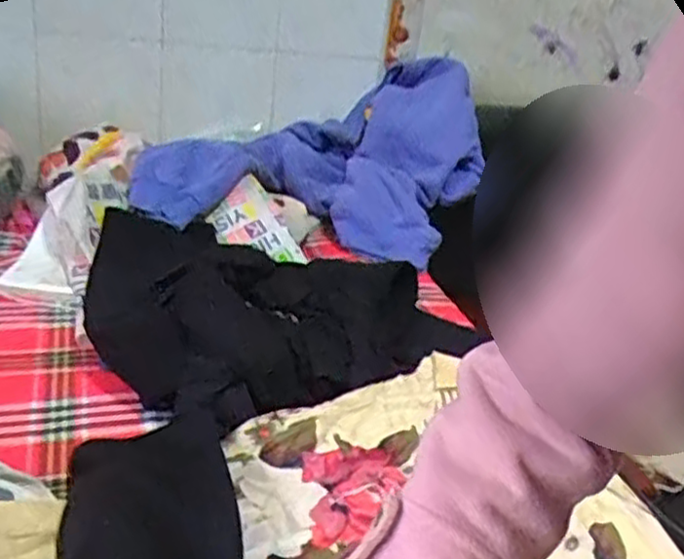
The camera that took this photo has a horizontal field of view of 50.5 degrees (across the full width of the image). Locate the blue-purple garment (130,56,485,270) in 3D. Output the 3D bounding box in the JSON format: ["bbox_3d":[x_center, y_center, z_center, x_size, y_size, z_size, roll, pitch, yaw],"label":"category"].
[{"bbox_3d":[0.006,-0.217,1.295,0.386,0.240,0.707,16,26,19],"label":"blue-purple garment"}]

